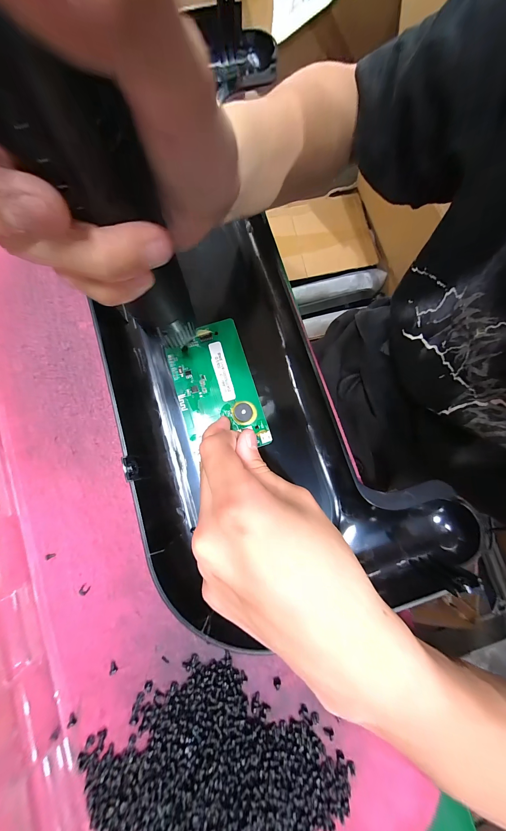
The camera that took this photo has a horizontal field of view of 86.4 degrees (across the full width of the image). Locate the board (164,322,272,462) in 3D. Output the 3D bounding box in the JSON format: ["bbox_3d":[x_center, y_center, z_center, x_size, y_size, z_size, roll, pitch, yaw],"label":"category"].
[{"bbox_3d":[-0.030,-0.023,0.210,0.060,0.008,0.102,-17,81,-4],"label":"board"}]

